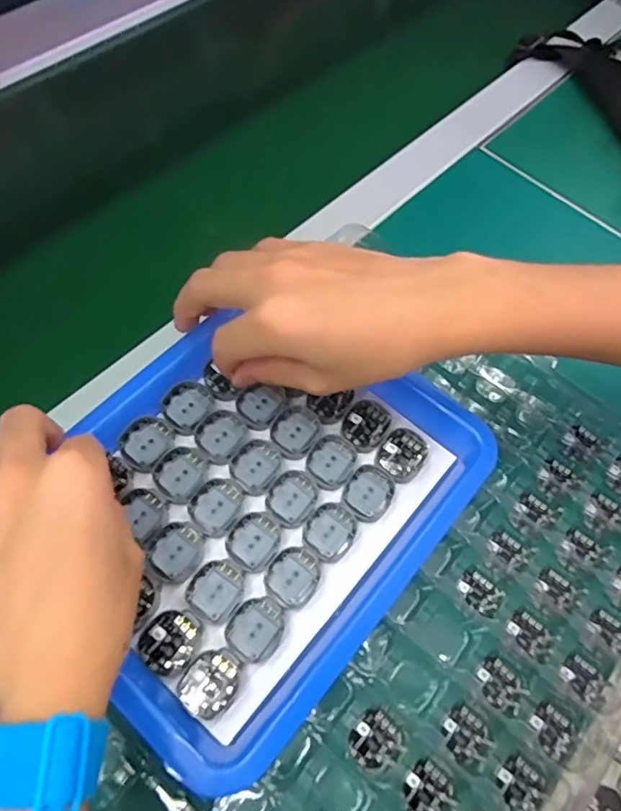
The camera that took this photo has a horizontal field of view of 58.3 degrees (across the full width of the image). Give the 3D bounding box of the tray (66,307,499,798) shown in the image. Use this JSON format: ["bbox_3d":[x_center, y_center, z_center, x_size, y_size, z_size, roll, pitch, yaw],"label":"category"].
[{"bbox_3d":[-0.031,0.044,0.287,0.177,0.023,0.206,39,66,16],"label":"tray"}]

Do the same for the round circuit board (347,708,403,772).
[{"bbox_3d":[0.032,0.162,0.269,0.024,0.004,0.026,2,62,-3],"label":"round circuit board"}]

